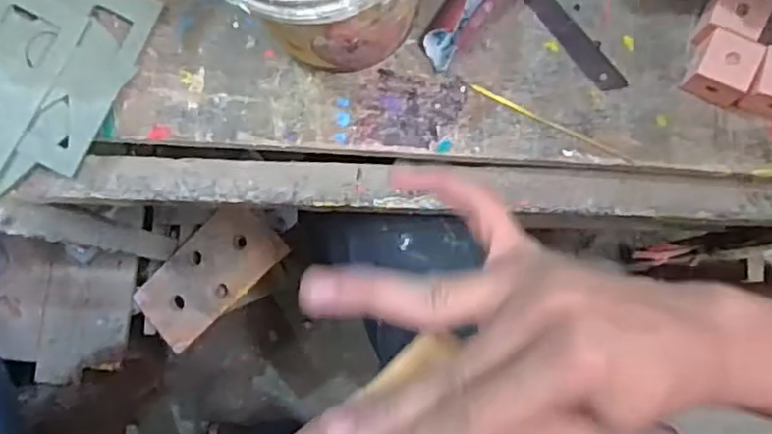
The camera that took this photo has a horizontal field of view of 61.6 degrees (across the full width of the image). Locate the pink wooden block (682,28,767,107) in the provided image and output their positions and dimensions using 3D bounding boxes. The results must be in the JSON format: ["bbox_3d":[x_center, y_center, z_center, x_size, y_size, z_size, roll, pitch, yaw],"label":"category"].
[{"bbox_3d":[0.206,-0.090,0.398,0.032,0.033,0.032,25,87,7],"label":"pink wooden block"}]

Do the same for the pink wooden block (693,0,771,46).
[{"bbox_3d":[0.213,-0.122,0.401,0.033,0.033,0.034,28,87,7],"label":"pink wooden block"}]

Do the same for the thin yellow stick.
[{"bbox_3d":[0.107,-0.061,0.417,0.113,0.004,0.005,27,87,7],"label":"thin yellow stick"}]

